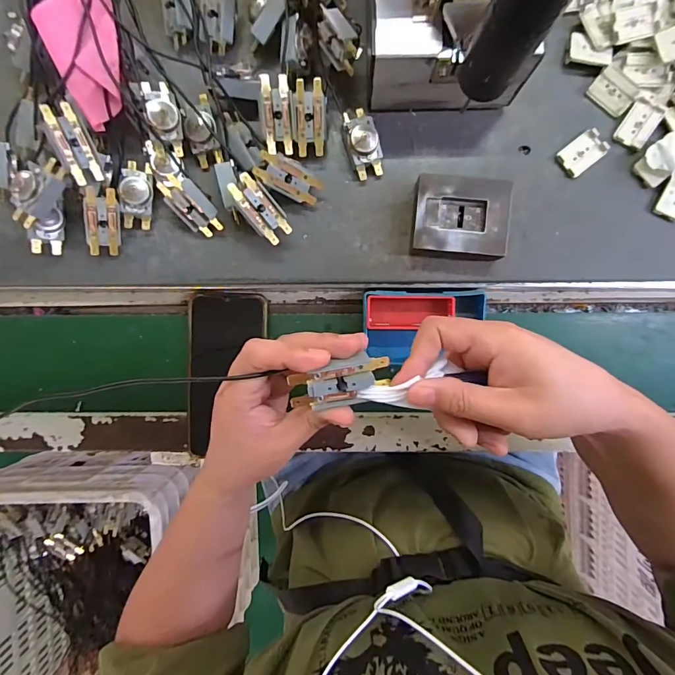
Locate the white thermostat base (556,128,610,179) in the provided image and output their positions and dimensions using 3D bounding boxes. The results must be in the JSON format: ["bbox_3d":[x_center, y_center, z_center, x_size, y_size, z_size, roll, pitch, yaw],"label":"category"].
[{"bbox_3d":[0.222,-0.167,0.380,0.042,0.006,0.028,-38,92,2],"label":"white thermostat base"}]

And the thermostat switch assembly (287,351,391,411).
[{"bbox_3d":[0.003,0.027,0.246,0.058,0.011,0.027,-17,93,-7],"label":"thermostat switch assembly"}]

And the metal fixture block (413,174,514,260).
[{"bbox_3d":[0.109,-0.105,0.377,0.081,0.027,0.068,5,93,1],"label":"metal fixture block"}]

